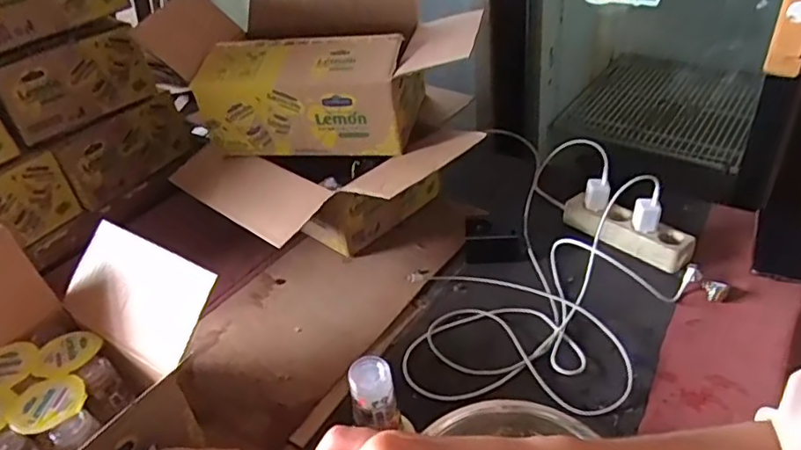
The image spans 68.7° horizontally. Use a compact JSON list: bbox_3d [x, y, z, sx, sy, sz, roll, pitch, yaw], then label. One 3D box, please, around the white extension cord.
[{"bbox_3d":[0.227,0.043,0.834,0.317,0.112,0.456,18,43,28],"label":"white extension cord"}]

